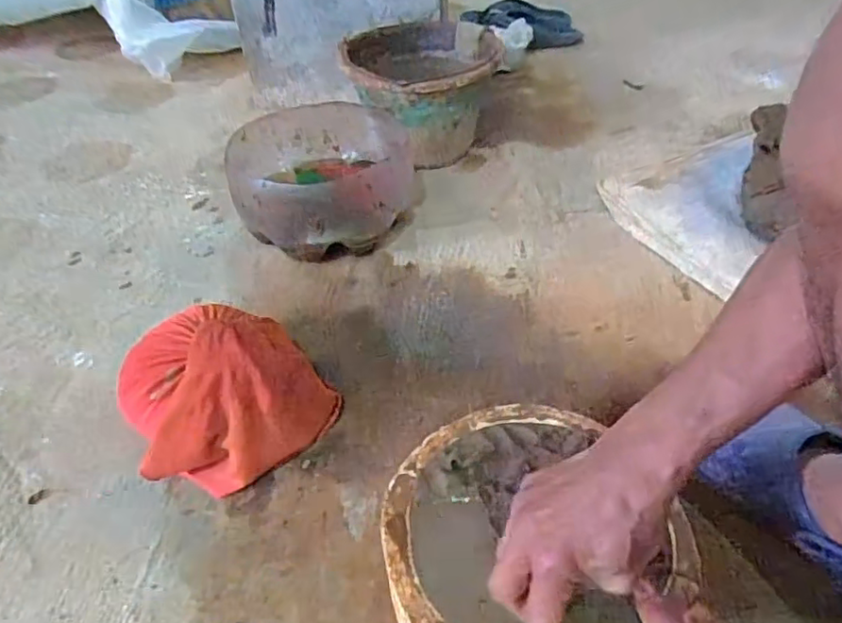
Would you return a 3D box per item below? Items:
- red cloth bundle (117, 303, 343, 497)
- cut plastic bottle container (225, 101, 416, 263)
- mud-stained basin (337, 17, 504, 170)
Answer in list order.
[{"bbox_3d":[-0.196,0.063,0.601,0.185,0.109,0.202,-23,47,-21],"label":"red cloth bundle"},{"bbox_3d":[-0.133,-0.183,0.856,0.267,0.121,0.242,-7,43,-5],"label":"cut plastic bottle container"},{"bbox_3d":[-0.002,-0.352,0.996,0.245,0.156,0.247,-1,43,1],"label":"mud-stained basin"}]

